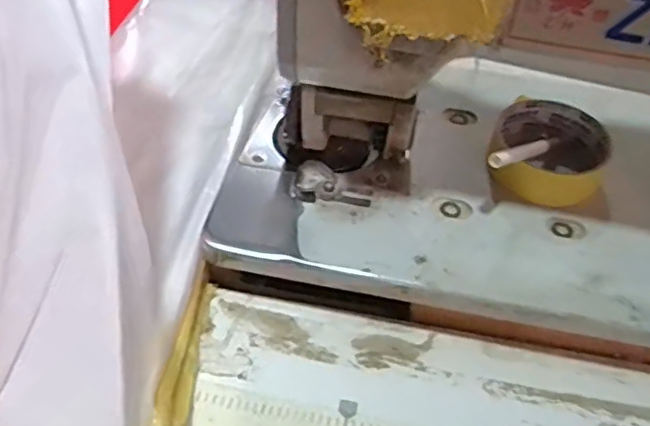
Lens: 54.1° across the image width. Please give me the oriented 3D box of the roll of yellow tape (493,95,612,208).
[{"bbox_3d":[0.161,-0.044,0.455,0.078,0.025,0.081,2,51,-2],"label":"roll of yellow tape"}]

